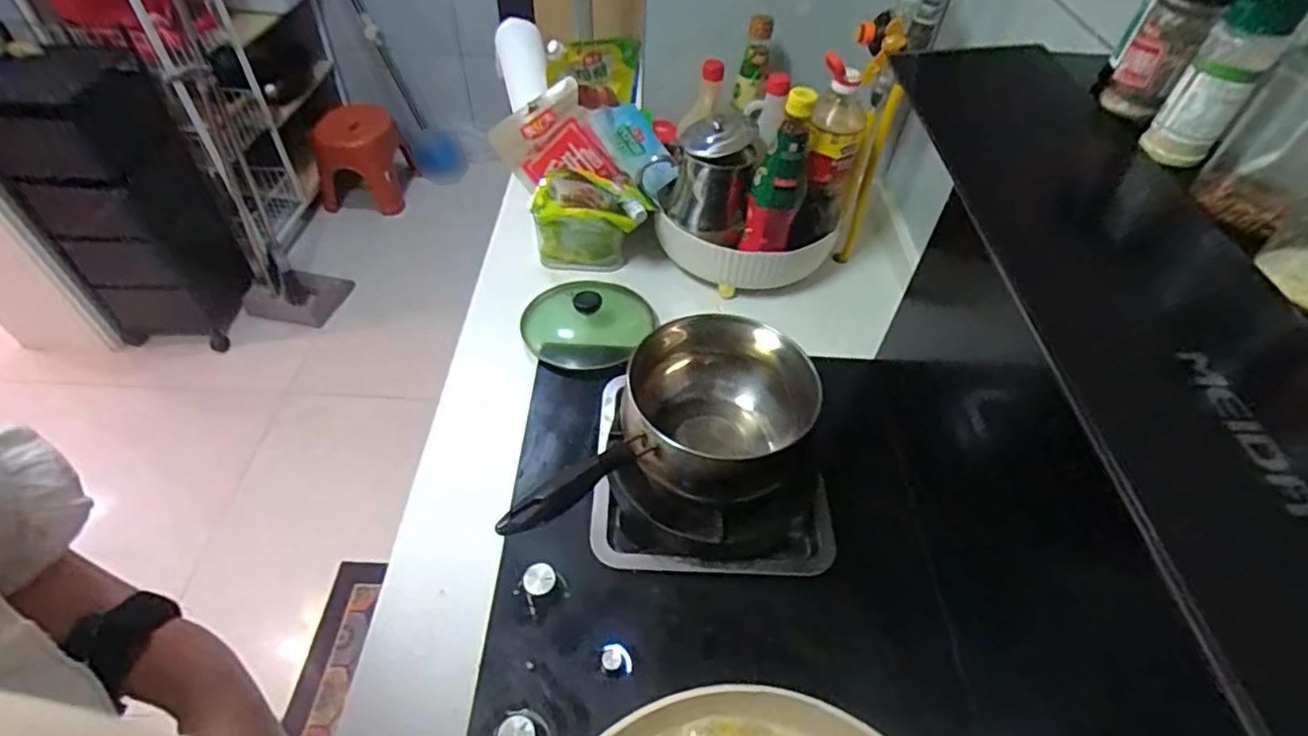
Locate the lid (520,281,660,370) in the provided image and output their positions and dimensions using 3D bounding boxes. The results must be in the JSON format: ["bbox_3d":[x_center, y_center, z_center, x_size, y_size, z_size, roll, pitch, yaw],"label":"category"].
[{"bbox_3d":[-0.090,-0.066,0.844,0.160,0.068,0.170,2,49,-2],"label":"lid"}]

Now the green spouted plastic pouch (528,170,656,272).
[{"bbox_3d":[-0.095,-0.211,0.908,0.172,0.147,0.073,12,49,7],"label":"green spouted plastic pouch"}]

